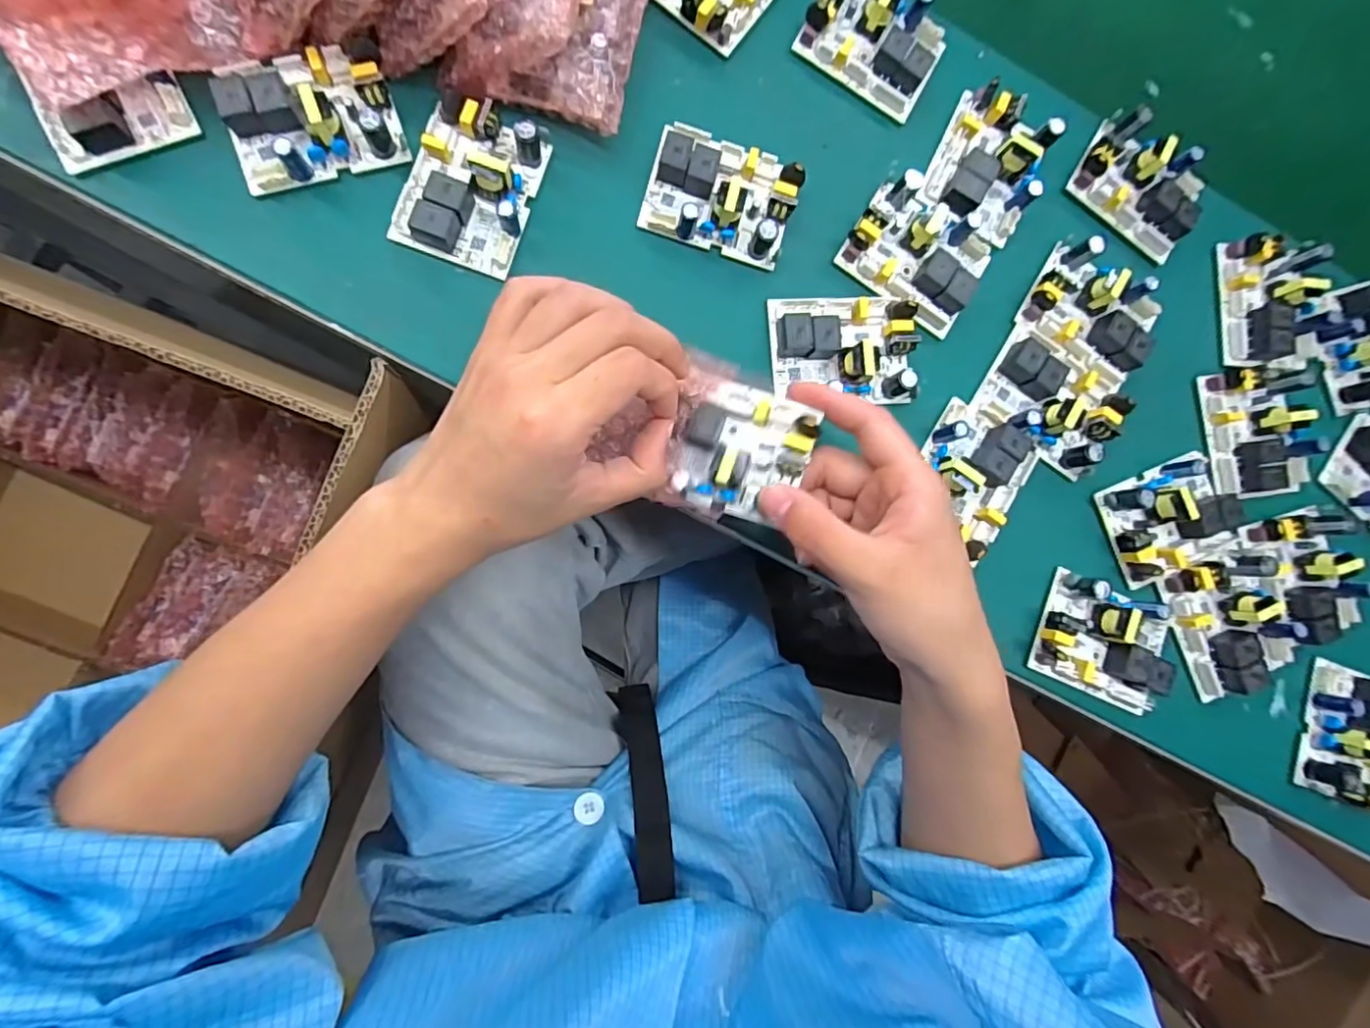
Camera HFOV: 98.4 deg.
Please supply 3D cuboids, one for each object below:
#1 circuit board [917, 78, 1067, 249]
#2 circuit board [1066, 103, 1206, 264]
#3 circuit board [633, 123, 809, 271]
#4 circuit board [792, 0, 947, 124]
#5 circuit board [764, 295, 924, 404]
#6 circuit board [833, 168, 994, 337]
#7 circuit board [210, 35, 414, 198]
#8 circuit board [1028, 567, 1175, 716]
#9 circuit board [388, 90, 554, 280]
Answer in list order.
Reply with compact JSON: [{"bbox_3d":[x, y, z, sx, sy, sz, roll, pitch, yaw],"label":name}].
[{"bbox_3d":[0.183,-0.209,0.350,0.061,0.022,0.087,27,81,-6],"label":"circuit board"},{"bbox_3d":[0.285,-0.207,0.364,0.076,0.021,0.062,32,80,-5],"label":"circuit board"},{"bbox_3d":[0.021,-0.178,0.327,0.079,0.026,0.058,16,82,-8],"label":"circuit board"},{"bbox_3d":[0.114,-0.283,0.346,0.079,0.024,0.062,32,81,-5],"label":"circuit board"},{"bbox_3d":[0.090,-0.095,0.330,0.080,0.025,0.056,1,85,-9],"label":"circuit board"},{"bbox_3d":[0.137,-0.153,0.342,0.078,0.021,0.064,35,80,-5],"label":"circuit board"},{"bbox_3d":[-0.188,-0.202,0.296,0.079,0.026,0.062,-16,88,-11],"label":"circuit board"},{"bbox_3d":[0.246,0.075,0.339,0.081,0.022,0.060,24,81,-7],"label":"circuit board"},{"bbox_3d":[-0.110,-0.172,0.308,0.058,0.025,0.081,19,82,-7],"label":"circuit board"}]

